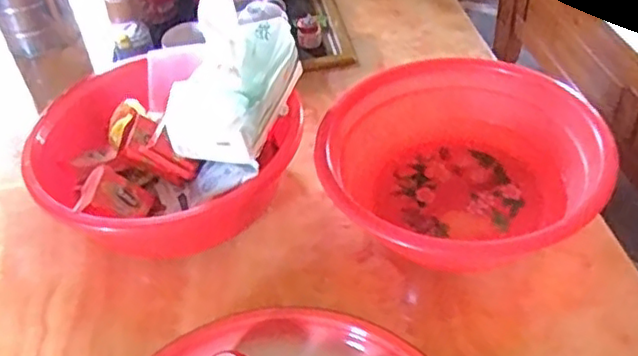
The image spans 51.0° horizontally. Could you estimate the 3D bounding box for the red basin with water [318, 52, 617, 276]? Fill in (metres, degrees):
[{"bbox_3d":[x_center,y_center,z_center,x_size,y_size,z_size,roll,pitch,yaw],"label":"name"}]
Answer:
[{"bbox_3d":[0.153,-0.009,0.737,0.286,0.097,0.264,-3,44,3],"label":"red basin with water"}]

